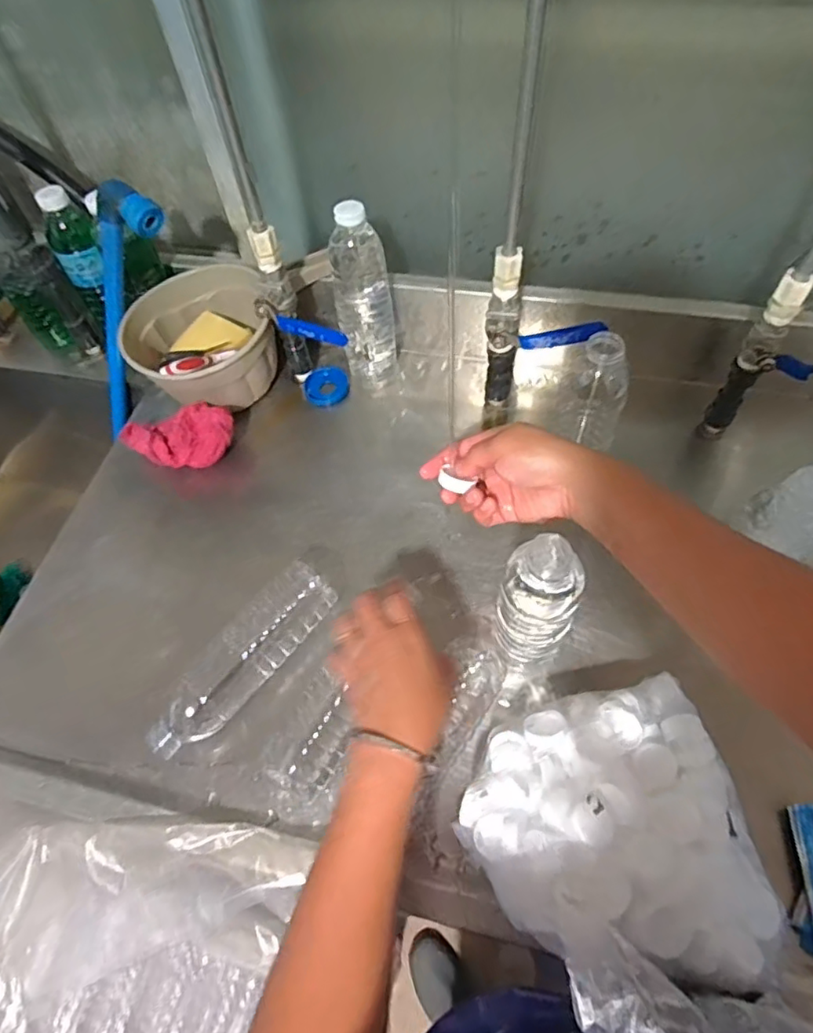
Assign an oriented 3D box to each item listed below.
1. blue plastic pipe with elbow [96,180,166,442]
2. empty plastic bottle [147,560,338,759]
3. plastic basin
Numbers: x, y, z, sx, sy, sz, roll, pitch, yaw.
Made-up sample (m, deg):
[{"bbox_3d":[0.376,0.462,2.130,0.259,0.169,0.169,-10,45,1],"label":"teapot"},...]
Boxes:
[{"bbox_3d":[-0.329,-0.219,0.689,0.061,0.354,0.046,8,55,-23],"label":"blue plastic pipe with elbow"},{"bbox_3d":[-0.151,0.134,0.554,0.060,0.048,0.206,33,66,22],"label":"empty plastic bottle"},{"bbox_3d":[-0.236,-0.208,0.723,0.162,0.119,0.162,-2,59,3],"label":"plastic basin"}]

